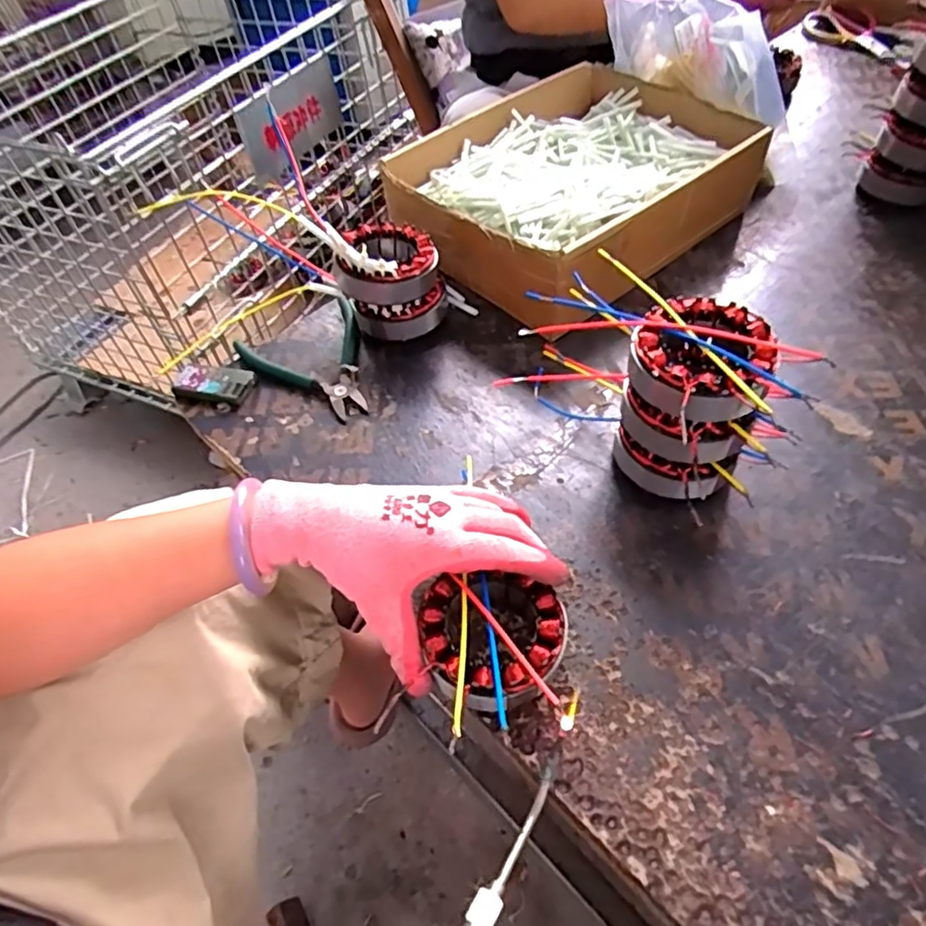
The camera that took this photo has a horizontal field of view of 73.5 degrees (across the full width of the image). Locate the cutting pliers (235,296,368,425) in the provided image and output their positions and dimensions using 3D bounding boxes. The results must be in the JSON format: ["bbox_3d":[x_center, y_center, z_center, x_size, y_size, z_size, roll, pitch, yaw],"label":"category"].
[{"bbox_3d":[-0.123,-0.091,0.559,0.108,0.017,0.131,-34,56,-20],"label":"cutting pliers"}]

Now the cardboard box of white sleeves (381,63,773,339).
[{"bbox_3d":[0.113,-0.281,0.641,0.324,0.097,0.261,-39,59,-24],"label":"cardboard box of white sleeves"}]

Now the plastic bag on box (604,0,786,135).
[{"bbox_3d":[0.256,-0.428,0.651,0.069,0.082,0.196,-35,57,-19],"label":"plastic bag on box"}]

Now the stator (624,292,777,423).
[{"bbox_3d":[0.152,-0.066,0.399,0.087,0.039,0.086,13,55,15],"label":"stator"}]

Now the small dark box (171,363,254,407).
[{"bbox_3d":[-0.221,-0.069,0.552,0.067,0.016,0.032,5,52,9],"label":"small dark box"}]

